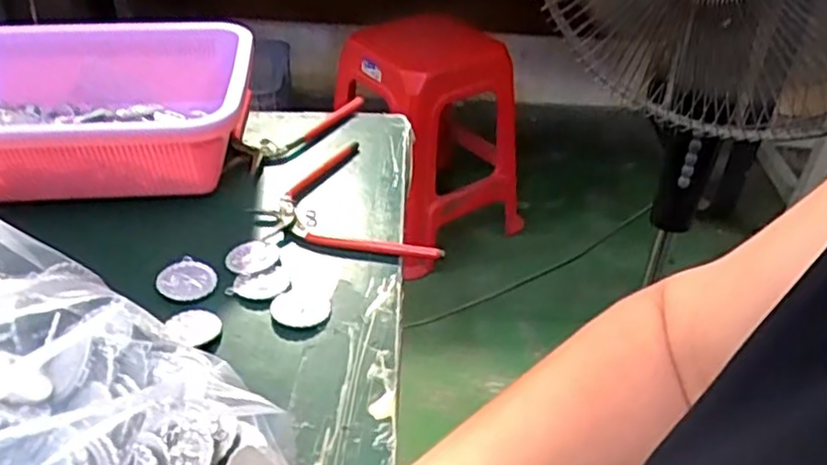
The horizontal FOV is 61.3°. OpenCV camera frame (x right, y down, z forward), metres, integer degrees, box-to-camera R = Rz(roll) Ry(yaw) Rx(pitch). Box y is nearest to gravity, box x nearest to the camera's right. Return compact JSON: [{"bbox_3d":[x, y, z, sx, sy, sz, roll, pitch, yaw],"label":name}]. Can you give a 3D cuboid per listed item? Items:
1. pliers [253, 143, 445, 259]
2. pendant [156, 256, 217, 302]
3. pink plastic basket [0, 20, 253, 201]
[{"bbox_3d":[-0.063,-0.018,0.540,0.109,0.013,0.163,-16,40,-23],"label":"pliers"},{"bbox_3d":[-0.154,0.032,0.475,0.038,0.006,0.036,1,36,-1],"label":"pendant"},{"bbox_3d":[-0.267,-0.097,0.569,0.256,0.084,0.191,-6,37,-10],"label":"pink plastic basket"}]

